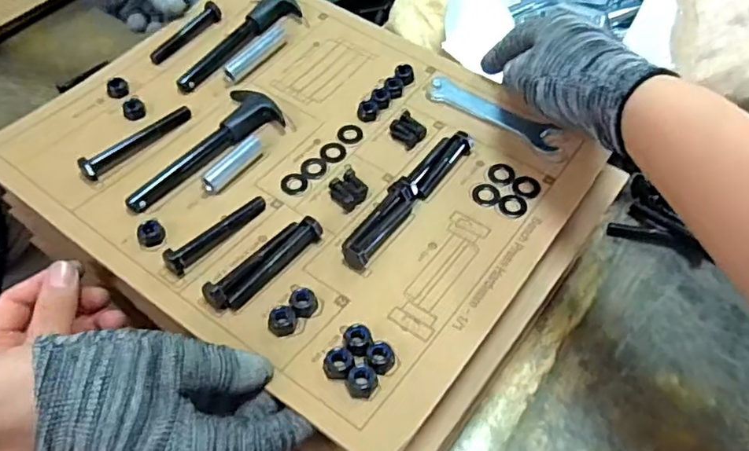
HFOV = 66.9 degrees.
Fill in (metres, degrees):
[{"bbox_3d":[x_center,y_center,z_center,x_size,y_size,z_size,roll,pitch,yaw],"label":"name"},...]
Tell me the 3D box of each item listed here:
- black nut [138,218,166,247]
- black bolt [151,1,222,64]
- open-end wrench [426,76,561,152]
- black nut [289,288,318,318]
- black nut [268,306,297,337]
[{"bbox_3d":[-0.145,0.005,0.368,0.016,0.009,0.016,0,56,0],"label":"black nut"},{"bbox_3d":[-0.168,-0.171,0.495,0.018,0.016,0.077,33,62,20],"label":"black bolt"},{"bbox_3d":[0.091,-0.087,0.439,0.110,0.005,0.023,31,61,19],"label":"open-end wrench"},{"bbox_3d":[-0.042,0.046,0.336,0.016,0.008,0.016,0,56,0],"label":"black nut"},{"bbox_3d":[-0.053,0.055,0.327,0.016,0.010,0.015,-9,56,-6],"label":"black nut"}]

